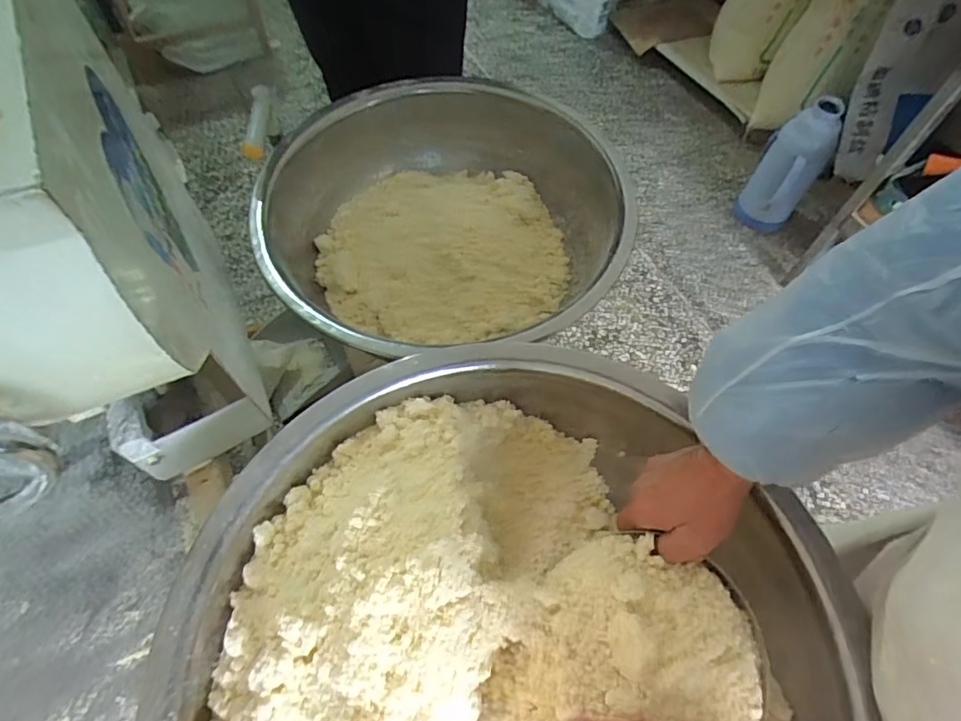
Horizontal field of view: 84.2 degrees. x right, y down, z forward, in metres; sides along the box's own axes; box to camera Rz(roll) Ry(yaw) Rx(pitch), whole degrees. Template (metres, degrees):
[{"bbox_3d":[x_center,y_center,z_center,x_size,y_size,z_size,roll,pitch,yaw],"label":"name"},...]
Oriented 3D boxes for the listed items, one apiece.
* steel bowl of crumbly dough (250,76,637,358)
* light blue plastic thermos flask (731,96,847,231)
[{"bbox_3d":[-0.056,-0.196,0.806,0.469,0.213,0.527,31,63,15],"label":"steel bowl of crumbly dough"},{"bbox_3d":[0.908,-0.556,1.584,0.170,0.416,0.188,36,64,17],"label":"light blue plastic thermos flask"}]

